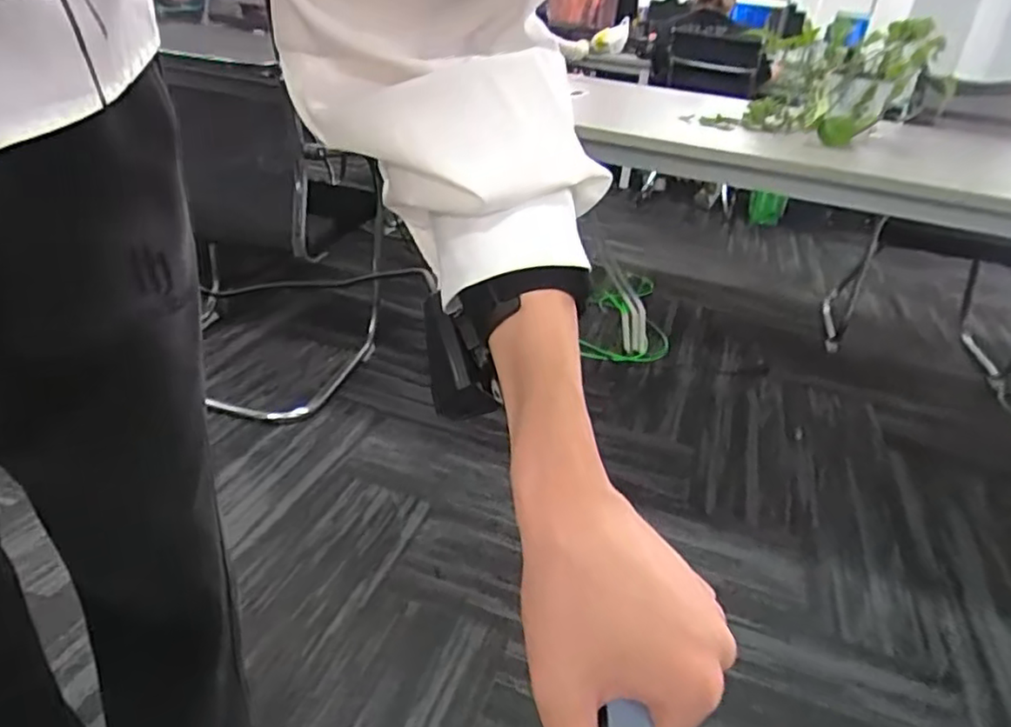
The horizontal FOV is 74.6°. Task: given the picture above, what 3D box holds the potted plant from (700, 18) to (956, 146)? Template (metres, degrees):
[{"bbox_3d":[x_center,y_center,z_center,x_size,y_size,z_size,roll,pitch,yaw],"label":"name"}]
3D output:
[{"bbox_3d":[0.788,-0.690,1.602,0.441,0.258,0.382,20,32,22],"label":"potted plant"}]

